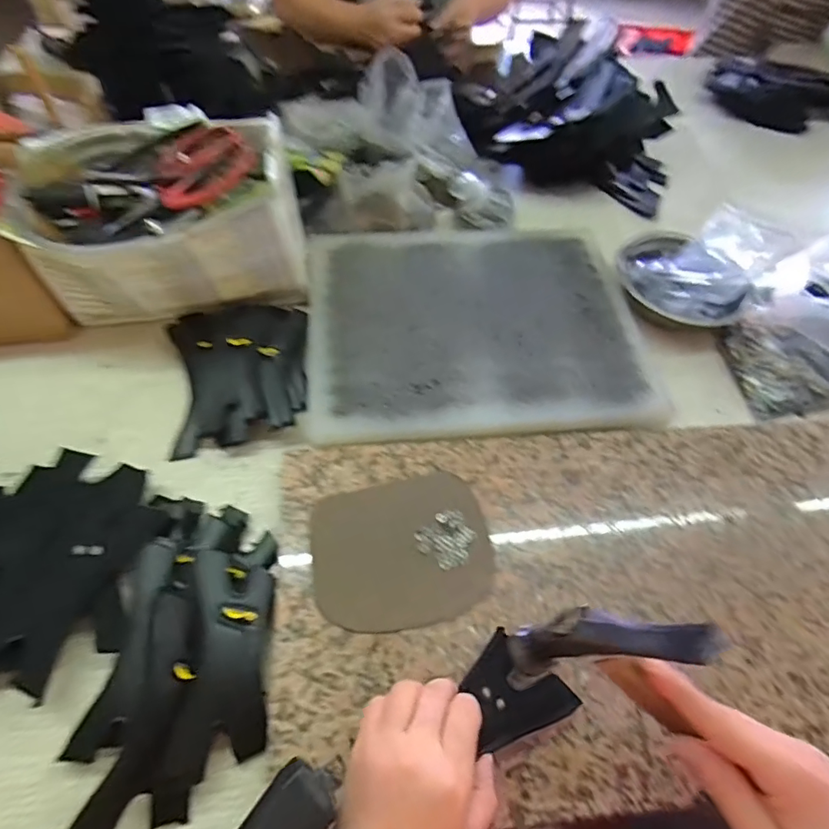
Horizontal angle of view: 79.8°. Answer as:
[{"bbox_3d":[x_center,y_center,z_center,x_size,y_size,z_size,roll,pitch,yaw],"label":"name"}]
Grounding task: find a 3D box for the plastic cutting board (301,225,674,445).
[{"bbox_3d":[0.065,-0.118,0.574,0.372,0.023,0.319,-3,56,-5],"label":"plastic cutting board"}]

